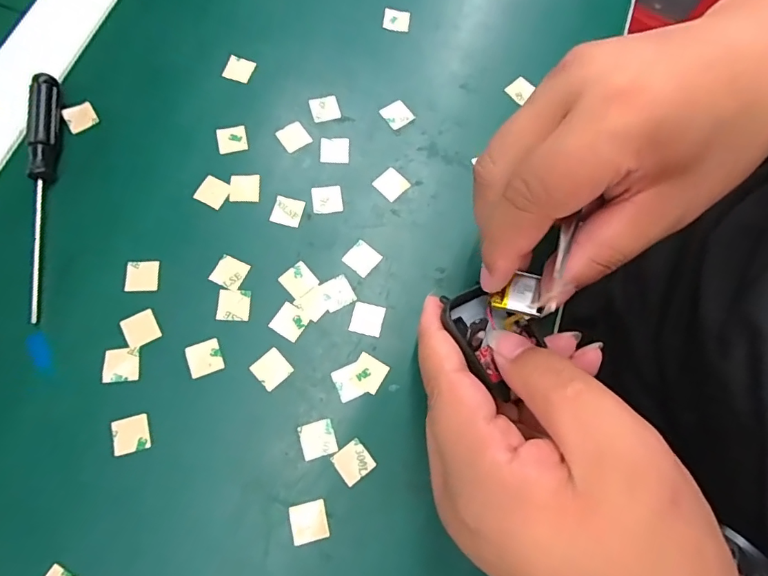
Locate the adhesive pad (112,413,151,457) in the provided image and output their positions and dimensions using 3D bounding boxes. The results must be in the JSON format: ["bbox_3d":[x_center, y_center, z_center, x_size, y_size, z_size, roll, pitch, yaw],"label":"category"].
[{"bbox_3d":[-0.114,0.065,0.215,0.016,0.004,0.015,-14,73,-7],"label":"adhesive pad"}]

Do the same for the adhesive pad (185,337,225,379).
[{"bbox_3d":[-0.085,0.033,0.228,0.016,0.004,0.016,-21,74,-9],"label":"adhesive pad"}]

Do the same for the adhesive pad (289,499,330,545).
[{"bbox_3d":[-0.033,0.102,0.210,0.016,0.004,0.015,-11,73,-6],"label":"adhesive pad"}]

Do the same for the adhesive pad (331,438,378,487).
[{"bbox_3d":[-0.014,0.079,0.219,0.015,0.004,0.015,-35,75,-16],"label":"adhesive pad"}]

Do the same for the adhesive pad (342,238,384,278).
[{"bbox_3d":[-0.011,-0.016,0.248,0.016,0.004,0.015,37,74,10],"label":"adhesive pad"}]

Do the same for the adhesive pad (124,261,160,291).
[{"bbox_3d":[-0.120,-0.007,0.238,0.016,0.004,0.016,-3,72,-3],"label":"adhesive pad"}]

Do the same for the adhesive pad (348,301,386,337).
[{"bbox_3d":[-0.008,0.015,0.238,0.016,0.004,0.016,13,72,2],"label":"adhesive pad"}]

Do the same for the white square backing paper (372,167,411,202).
[{"bbox_3d":[0.004,-0.057,0.262,0.016,0.004,0.016,42,75,11],"label":"white square backing paper"}]

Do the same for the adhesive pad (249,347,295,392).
[{"bbox_3d":[-0.053,0.038,0.228,0.015,0.004,0.015,-41,78,-14],"label":"adhesive pad"}]

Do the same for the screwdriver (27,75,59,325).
[{"bbox_3d":[-0.174,-0.049,0.241,0.013,0.013,0.130,-4,72,-3],"label":"screwdriver"}]

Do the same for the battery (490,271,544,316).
[{"bbox_3d":[0.058,0.001,0.207,0.020,0.004,0.019,14,72,2],"label":"battery"}]

